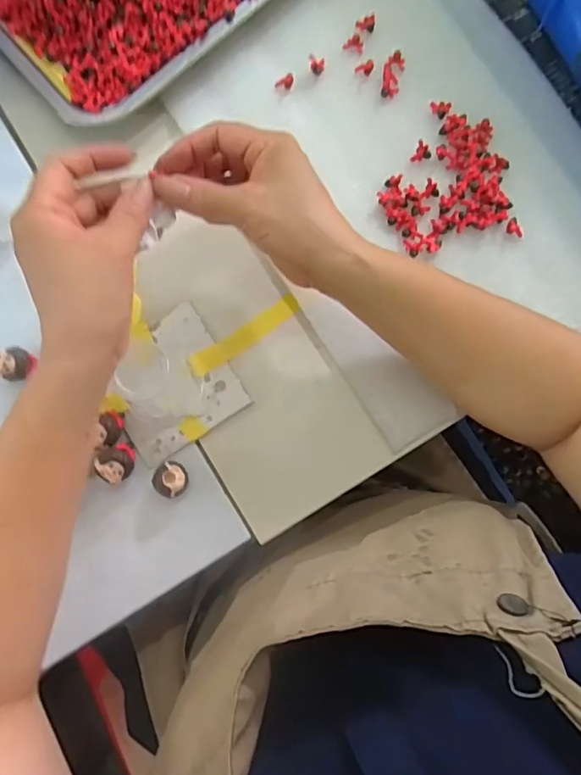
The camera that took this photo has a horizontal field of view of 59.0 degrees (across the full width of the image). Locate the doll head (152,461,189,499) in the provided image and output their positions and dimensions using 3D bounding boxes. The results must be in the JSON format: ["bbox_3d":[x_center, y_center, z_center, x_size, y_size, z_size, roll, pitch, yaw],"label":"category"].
[{"bbox_3d":[-0.084,0.065,0.364,0.022,0.020,0.024,0,83,3],"label":"doll head"}]

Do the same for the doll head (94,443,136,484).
[{"bbox_3d":[-0.123,0.054,0.366,0.024,0.019,0.025,-20,83,1],"label":"doll head"}]

